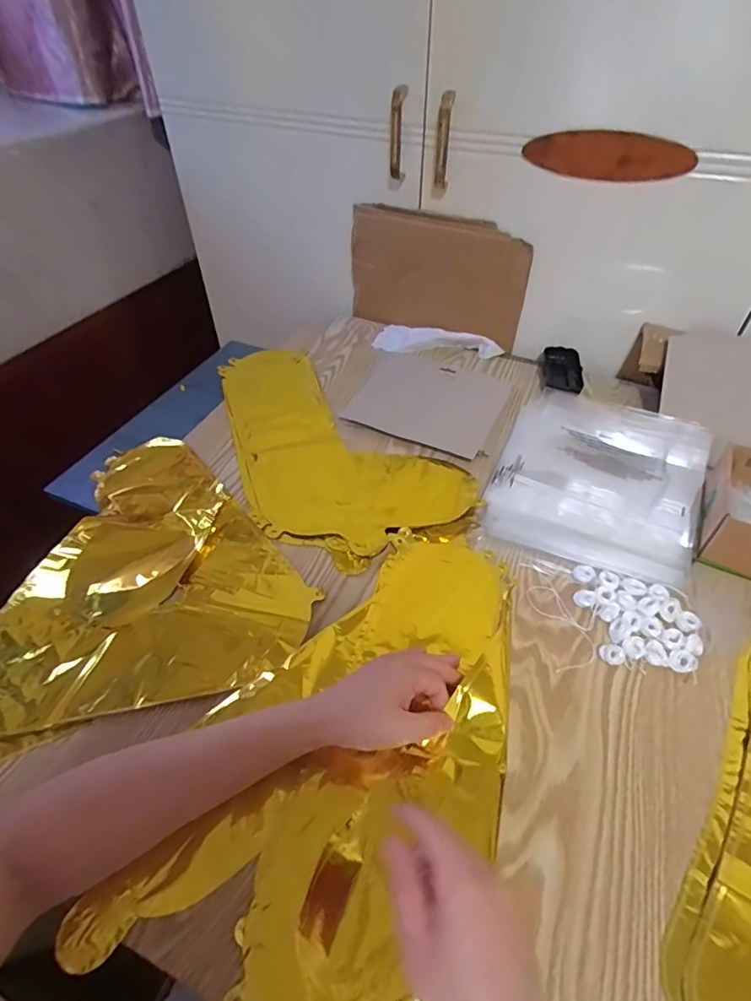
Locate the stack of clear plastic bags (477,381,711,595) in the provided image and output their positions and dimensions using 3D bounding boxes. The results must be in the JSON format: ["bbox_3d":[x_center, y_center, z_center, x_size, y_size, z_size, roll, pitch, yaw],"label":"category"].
[{"bbox_3d":[0.264,-0.035,0.591,0.217,0.033,0.273,19,49,17],"label":"stack of clear plastic bags"}]

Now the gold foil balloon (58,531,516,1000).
[{"bbox_3d":[-0.008,0.172,0.403,0.225,0.034,0.403,17,48,18],"label":"gold foil balloon"}]

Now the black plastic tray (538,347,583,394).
[{"bbox_3d":[0.274,-0.187,0.733,0.056,0.024,0.105,8,47,8],"label":"black plastic tray"}]

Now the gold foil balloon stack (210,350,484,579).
[{"bbox_3d":[-0.078,-0.081,0.640,0.226,0.012,0.421,-25,51,-22],"label":"gold foil balloon stack"}]

